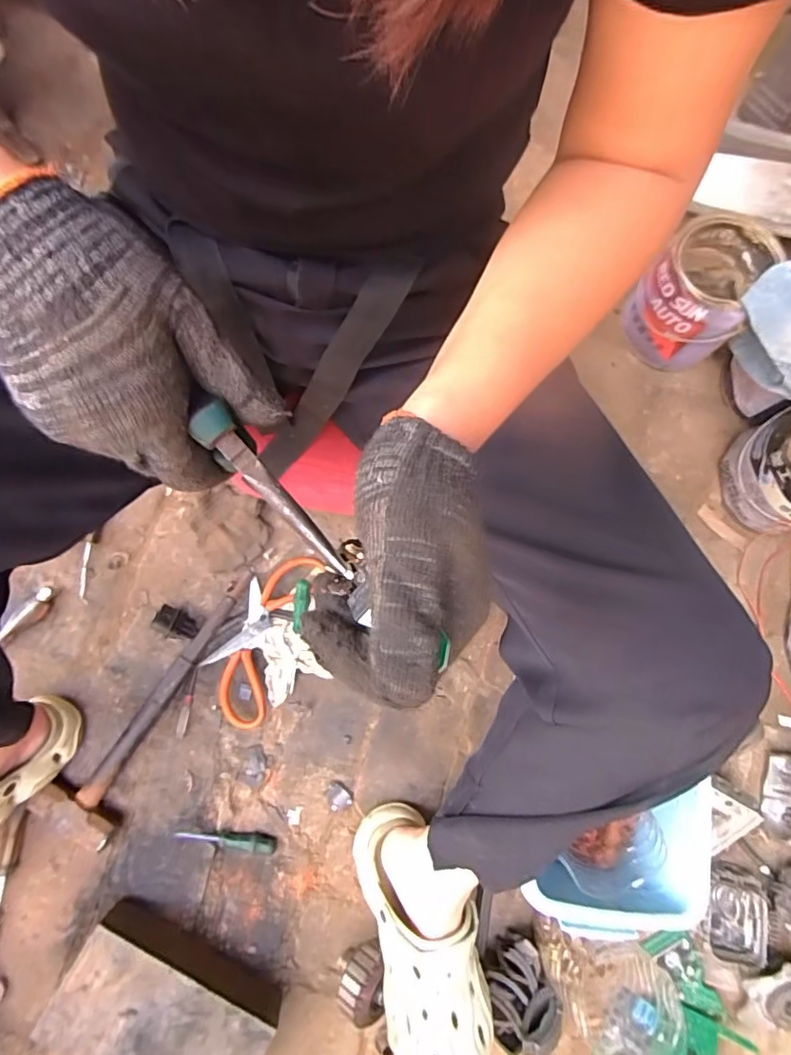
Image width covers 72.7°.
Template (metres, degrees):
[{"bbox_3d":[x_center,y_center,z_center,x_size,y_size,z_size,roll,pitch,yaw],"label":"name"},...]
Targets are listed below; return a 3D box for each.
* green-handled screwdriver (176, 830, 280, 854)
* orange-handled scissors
[{"bbox_3d":[-0.204,0.377,0.648,0.118,0.020,0.019,6,77,-5],"label":"green-handled screwdriver"},{"bbox_3d":[-0.178,0.134,0.693,0.093,0.014,0.224,20,76,-1],"label":"orange-handled scissors"}]

